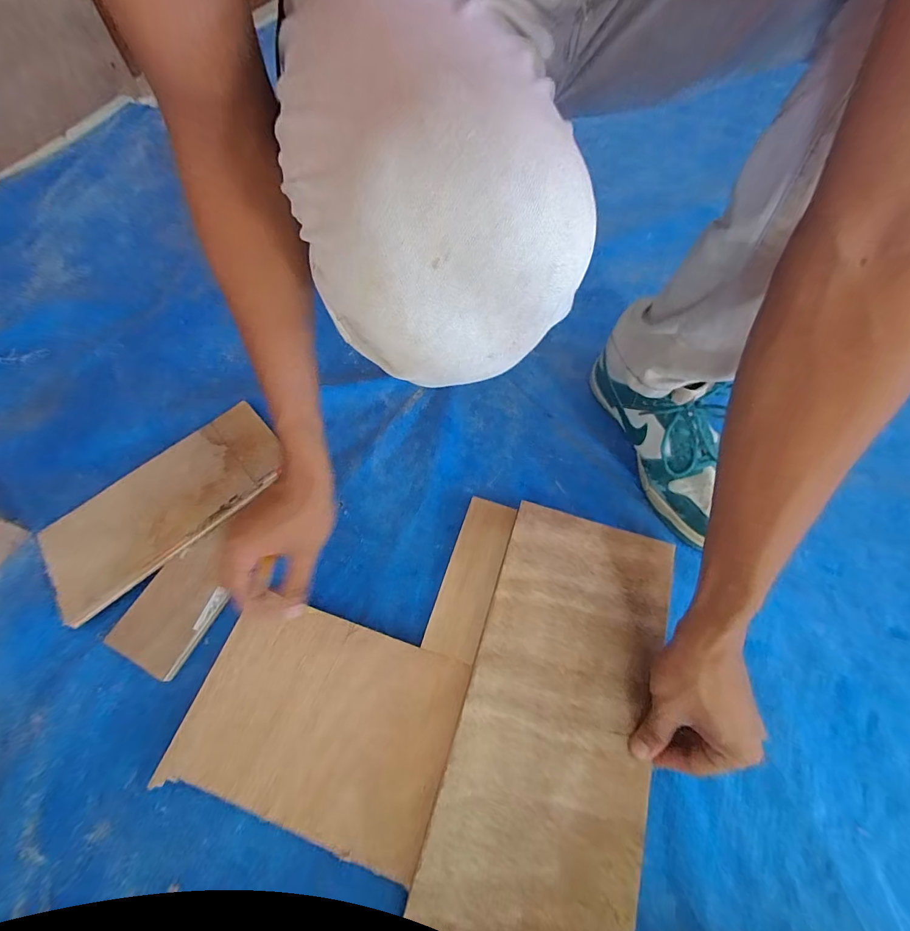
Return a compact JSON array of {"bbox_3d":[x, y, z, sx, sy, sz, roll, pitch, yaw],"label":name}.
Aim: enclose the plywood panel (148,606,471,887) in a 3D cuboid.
[{"bbox_3d":[-0.120,0.227,0.389,0.228,0.008,0.161,17,63,9],"label":"plywood panel"}]

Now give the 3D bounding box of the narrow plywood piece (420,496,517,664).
[{"bbox_3d":[0.018,0.114,0.452,0.052,0.017,0.164,16,63,9],"label":"narrow plywood piece"}]

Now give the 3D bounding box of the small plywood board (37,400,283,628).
[{"bbox_3d":[-0.315,0.036,0.475,0.251,0.016,0.125,-38,62,-16],"label":"small plywood board"}]

